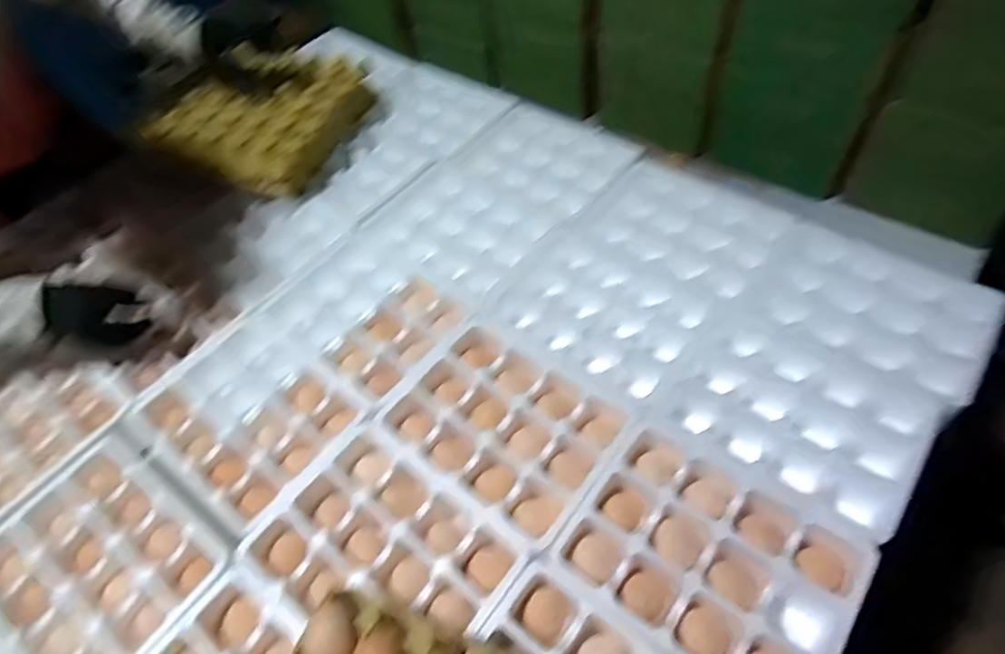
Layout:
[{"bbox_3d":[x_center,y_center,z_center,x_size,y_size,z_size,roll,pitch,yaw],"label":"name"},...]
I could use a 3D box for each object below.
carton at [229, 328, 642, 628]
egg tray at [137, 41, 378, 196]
[{"bbox_3d":[-0.060,0.179,0.648,0.243,0.065,0.366,31,61,25],"label":"carton"},{"bbox_3d":[-0.390,-0.345,0.990,0.267,0.112,0.287,19,57,19],"label":"egg tray"}]

